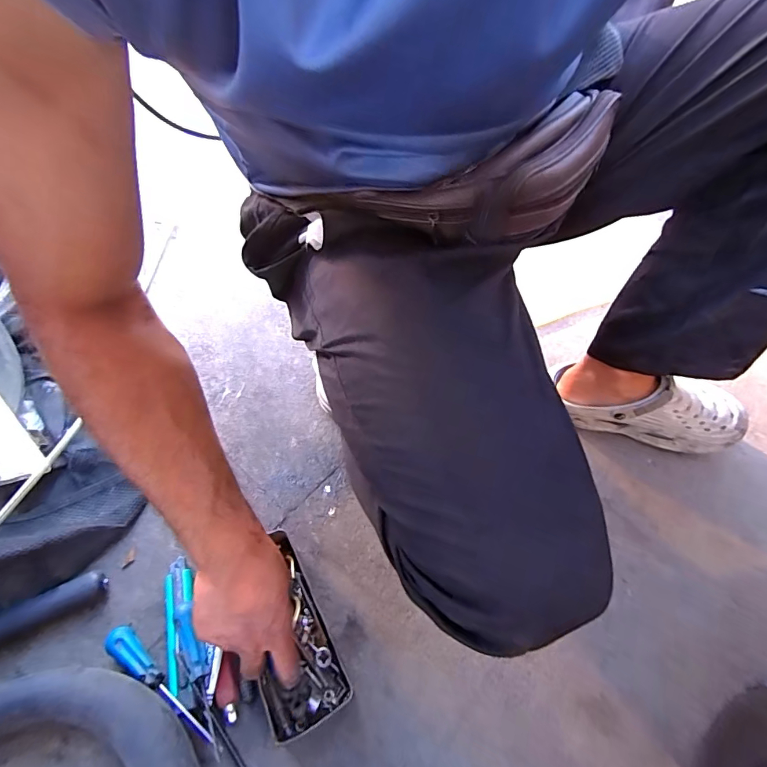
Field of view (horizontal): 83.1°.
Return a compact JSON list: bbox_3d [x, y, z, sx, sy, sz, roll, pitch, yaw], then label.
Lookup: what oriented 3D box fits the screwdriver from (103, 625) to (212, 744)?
[{"bbox_3d":[-0.234,0.312,0.445,0.152,0.032,0.027,35,59,20],"label":"screwdriver"}]

